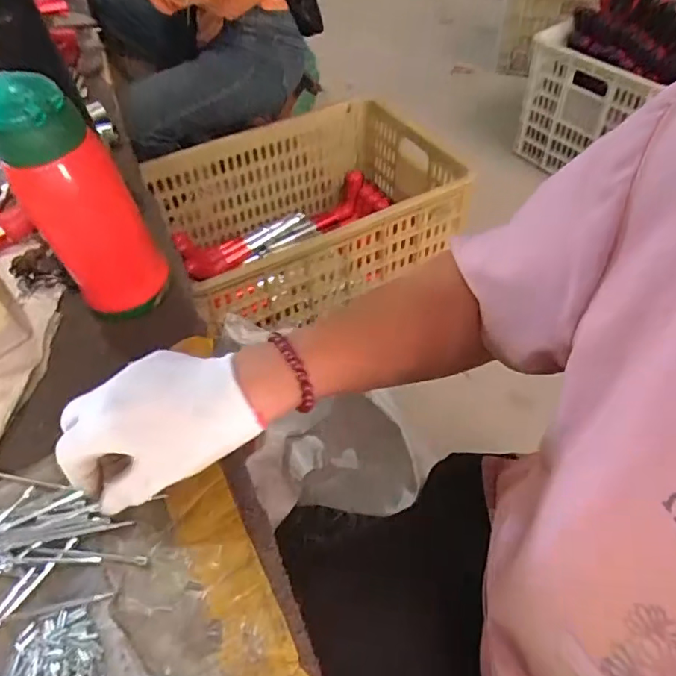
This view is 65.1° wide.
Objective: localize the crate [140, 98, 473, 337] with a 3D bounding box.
[{"bbox_3d":[-0.057,-0.259,1.168,0.584,0.276,0.479,-22,53,-15],"label":"crate"}]

